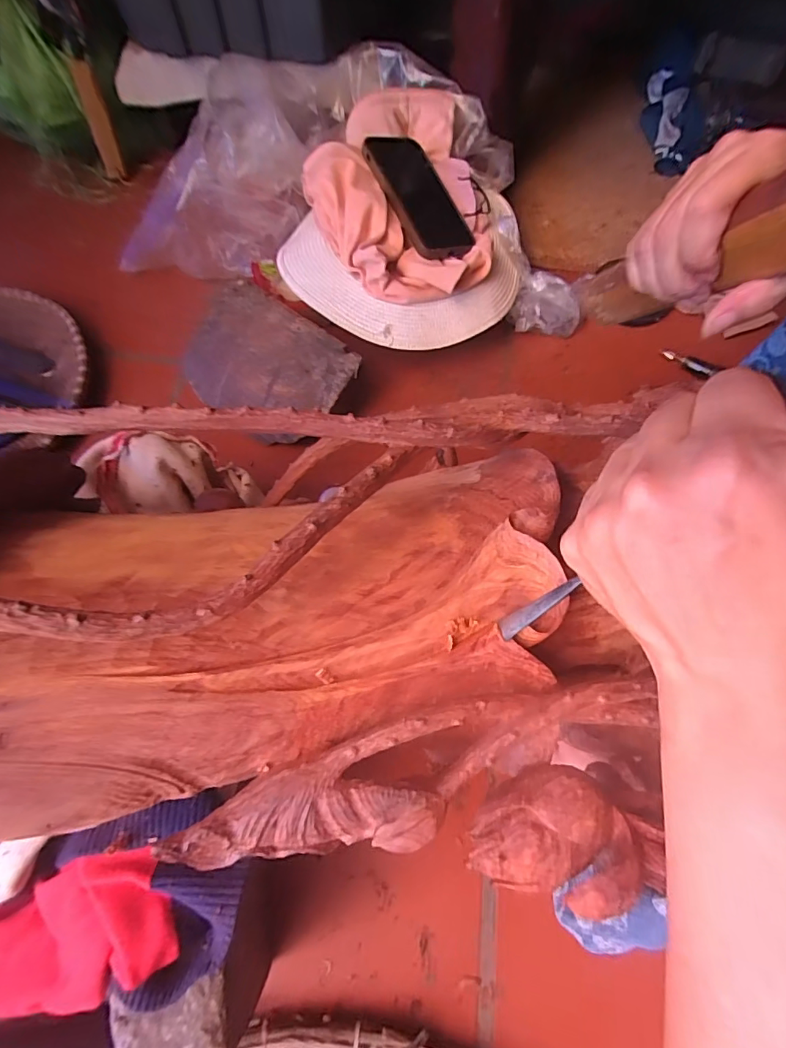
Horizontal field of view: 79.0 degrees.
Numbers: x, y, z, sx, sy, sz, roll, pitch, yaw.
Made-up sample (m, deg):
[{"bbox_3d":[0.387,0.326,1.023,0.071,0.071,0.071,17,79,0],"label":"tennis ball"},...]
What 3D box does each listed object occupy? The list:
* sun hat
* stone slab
[{"bbox_3d":[0.020,-0.361,0.568,0.271,0.115,0.291,0,64,-1],"label":"sun hat"},{"bbox_3d":[-0.152,-0.183,0.556,0.198,0.015,0.141,36,98,10],"label":"stone slab"}]

